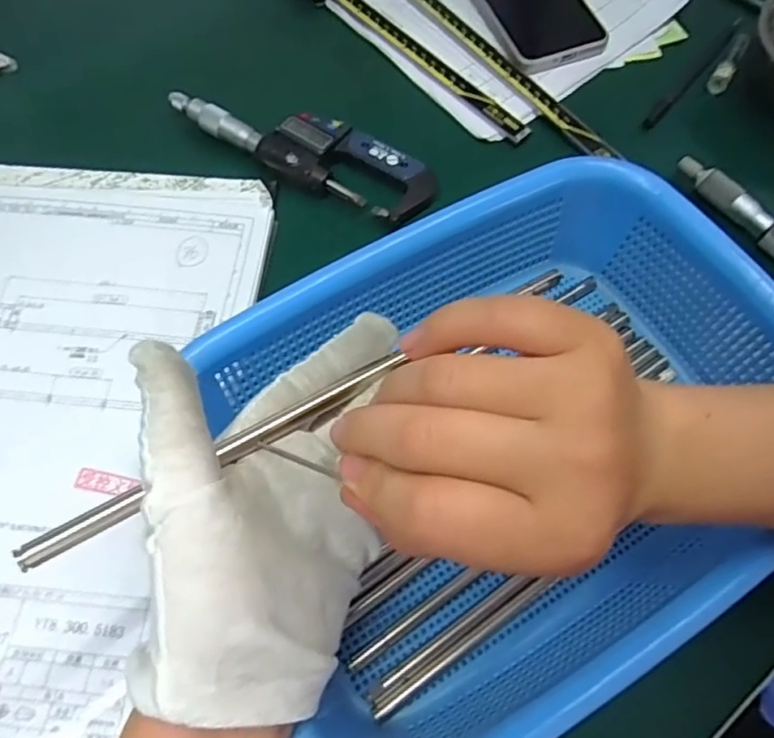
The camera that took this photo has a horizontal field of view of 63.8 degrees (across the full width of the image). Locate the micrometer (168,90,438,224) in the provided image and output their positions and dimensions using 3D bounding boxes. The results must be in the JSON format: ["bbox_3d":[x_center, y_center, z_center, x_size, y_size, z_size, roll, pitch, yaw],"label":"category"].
[{"bbox_3d":[-0.055,-0.149,0.414,0.181,0.018,0.053,27,68,9],"label":"micrometer"}]

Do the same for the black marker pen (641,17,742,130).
[{"bbox_3d":[0.228,-0.220,0.460,0.009,0.010,0.132,39,70,14],"label":"black marker pen"}]

